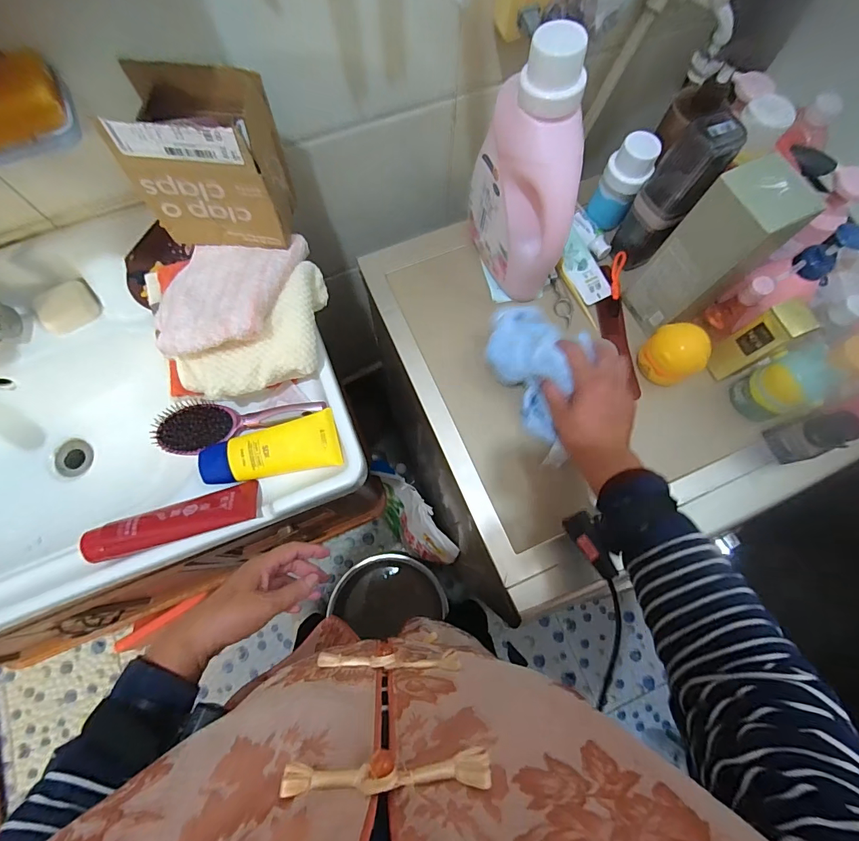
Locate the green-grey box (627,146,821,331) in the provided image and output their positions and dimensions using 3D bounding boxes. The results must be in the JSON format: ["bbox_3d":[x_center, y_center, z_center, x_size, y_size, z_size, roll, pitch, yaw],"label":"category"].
[{"bbox_3d":[0.326,-0.188,0.496,0.083,0.206,0.079,-22,76,-7],"label":"green-grey box"}]

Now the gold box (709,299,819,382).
[{"bbox_3d":[0.398,-0.098,0.512,0.053,0.115,0.046,-33,77,-10],"label":"gold box"}]

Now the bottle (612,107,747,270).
[{"bbox_3d":[0.293,-0.274,0.519,0.064,0.189,0.061,36,76,9],"label":"bottle"}]

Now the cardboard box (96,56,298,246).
[{"bbox_3d":[-0.256,-0.314,0.508,0.156,0.153,0.120,7,74,1],"label":"cardboard box"}]

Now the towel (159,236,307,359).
[{"bbox_3d":[-0.253,-0.165,0.521,0.178,0.062,0.180,-4,74,-2],"label":"towel"}]

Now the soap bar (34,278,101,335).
[{"bbox_3d":[-0.535,-0.169,0.625,0.083,0.023,0.060,-33,115,-6],"label":"soap bar"}]

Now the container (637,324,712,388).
[{"bbox_3d":[0.307,-0.082,0.537,0.060,0.066,0.070,-32,77,-10],"label":"container"}]

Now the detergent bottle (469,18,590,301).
[{"bbox_3d":[0.113,-0.263,0.481,0.083,0.271,0.152,-18,75,-6],"label":"detergent bottle"}]

